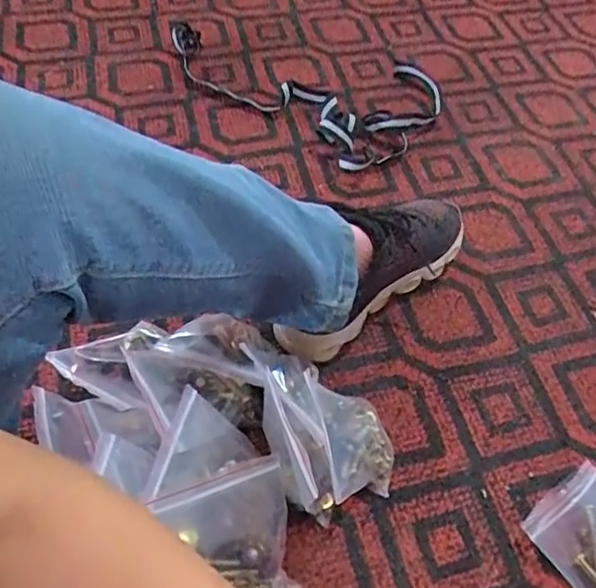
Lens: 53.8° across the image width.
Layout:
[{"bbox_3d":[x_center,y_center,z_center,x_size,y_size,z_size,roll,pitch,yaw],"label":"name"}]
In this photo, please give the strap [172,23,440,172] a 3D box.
[{"bbox_3d":[0.005,-0.326,0.863,0.398,0.045,0.246,30,57,17],"label":"strap"}]

